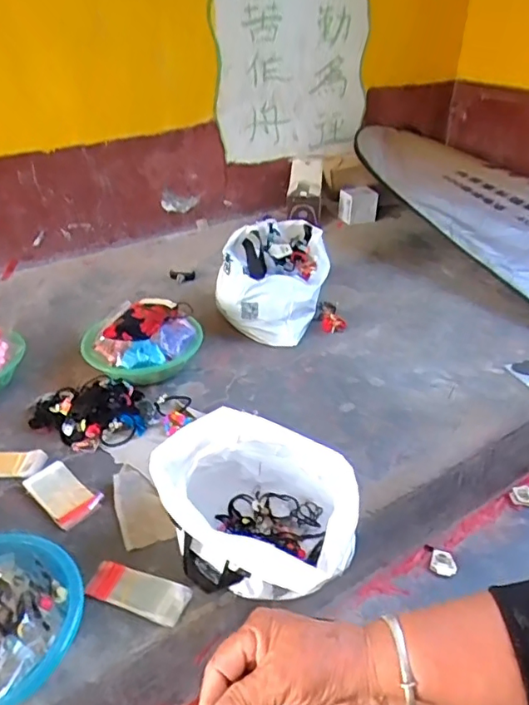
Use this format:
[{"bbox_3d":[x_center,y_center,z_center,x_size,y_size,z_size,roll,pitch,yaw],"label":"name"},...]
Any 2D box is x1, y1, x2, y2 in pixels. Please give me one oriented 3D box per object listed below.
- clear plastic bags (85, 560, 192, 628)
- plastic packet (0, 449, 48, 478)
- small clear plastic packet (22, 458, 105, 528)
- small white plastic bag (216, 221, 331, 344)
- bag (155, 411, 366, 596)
[{"bbox_3d":[-0.167,0.317,0.730,0.132,0.008,0.058,11,36,18],"label":"clear plastic bags"},{"bbox_3d":[-0.436,0.188,0.916,0.131,0.022,0.054,-1,34,1],"label":"plastic packet"},{"bbox_3d":[-0.316,0.221,0.858,0.127,0.014,0.070,23,41,31],"label":"small clear plastic packet"},{"bbox_3d":[0.034,-0.193,1.300,0.210,0.191,0.318,11,36,17],"label":"small white plastic bag"},{"bbox_3d":[-0.014,0.206,0.768,0.281,0.161,0.212,9,36,15],"label":"bag"}]

